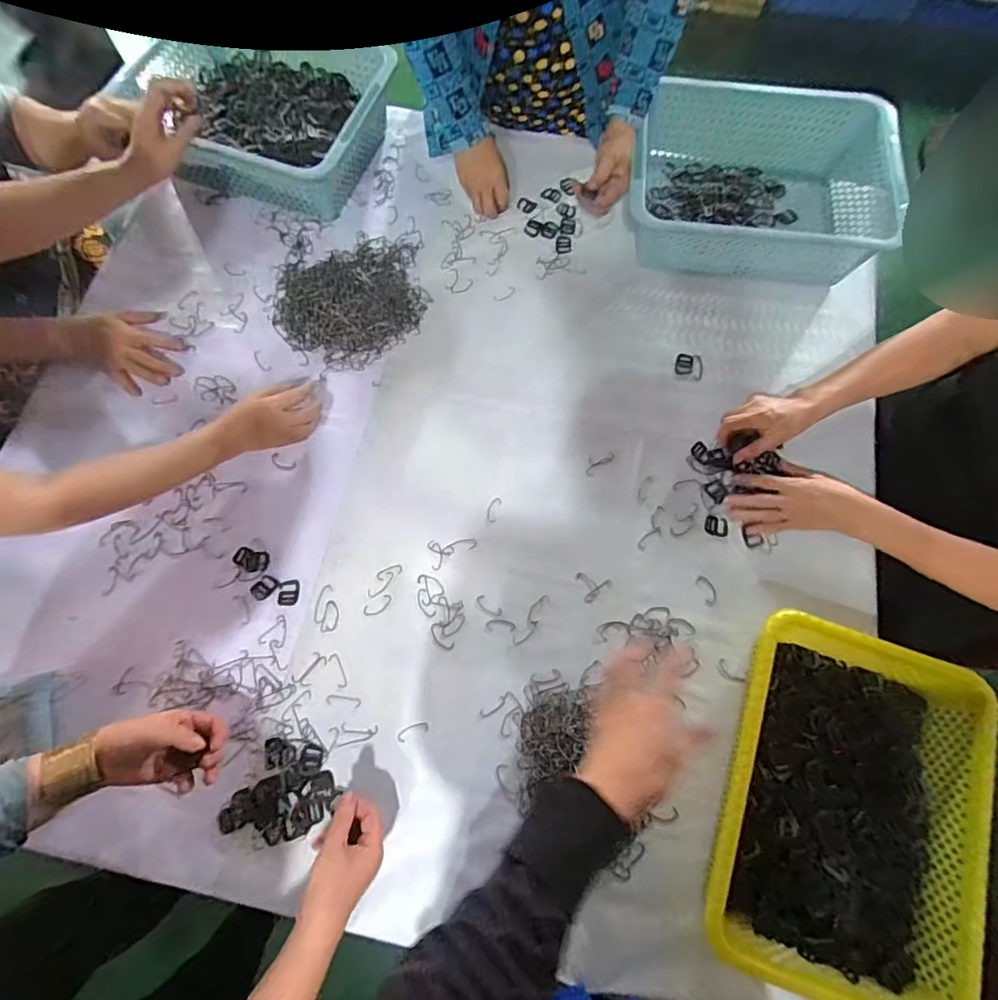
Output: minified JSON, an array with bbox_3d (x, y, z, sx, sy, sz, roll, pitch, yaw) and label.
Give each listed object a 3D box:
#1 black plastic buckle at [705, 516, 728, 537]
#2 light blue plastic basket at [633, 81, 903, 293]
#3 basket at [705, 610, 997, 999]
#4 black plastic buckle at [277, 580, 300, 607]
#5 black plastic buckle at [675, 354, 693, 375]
[{"bbox_3d":[0.294,0.035,0.713,0.031,0.004,0.026,10,72,4],"label":"black plastic buckle"},{"bbox_3d":[0.387,-0.492,0.811,0.359,0.111,0.283,8,72,3],"label":"light blue plastic basket"},{"bbox_3d":[0.372,0.328,0.573,0.258,0.079,0.352,18,73,6],"label":"basket"},{"bbox_3d":[-0.273,0.121,0.687,0.027,0.004,0.032,-3,72,0],"label":"black plastic buckle"},{"bbox_3d":[0.275,-0.203,0.787,0.024,0.004,0.033,4,72,2],"label":"black plastic buckle"}]

